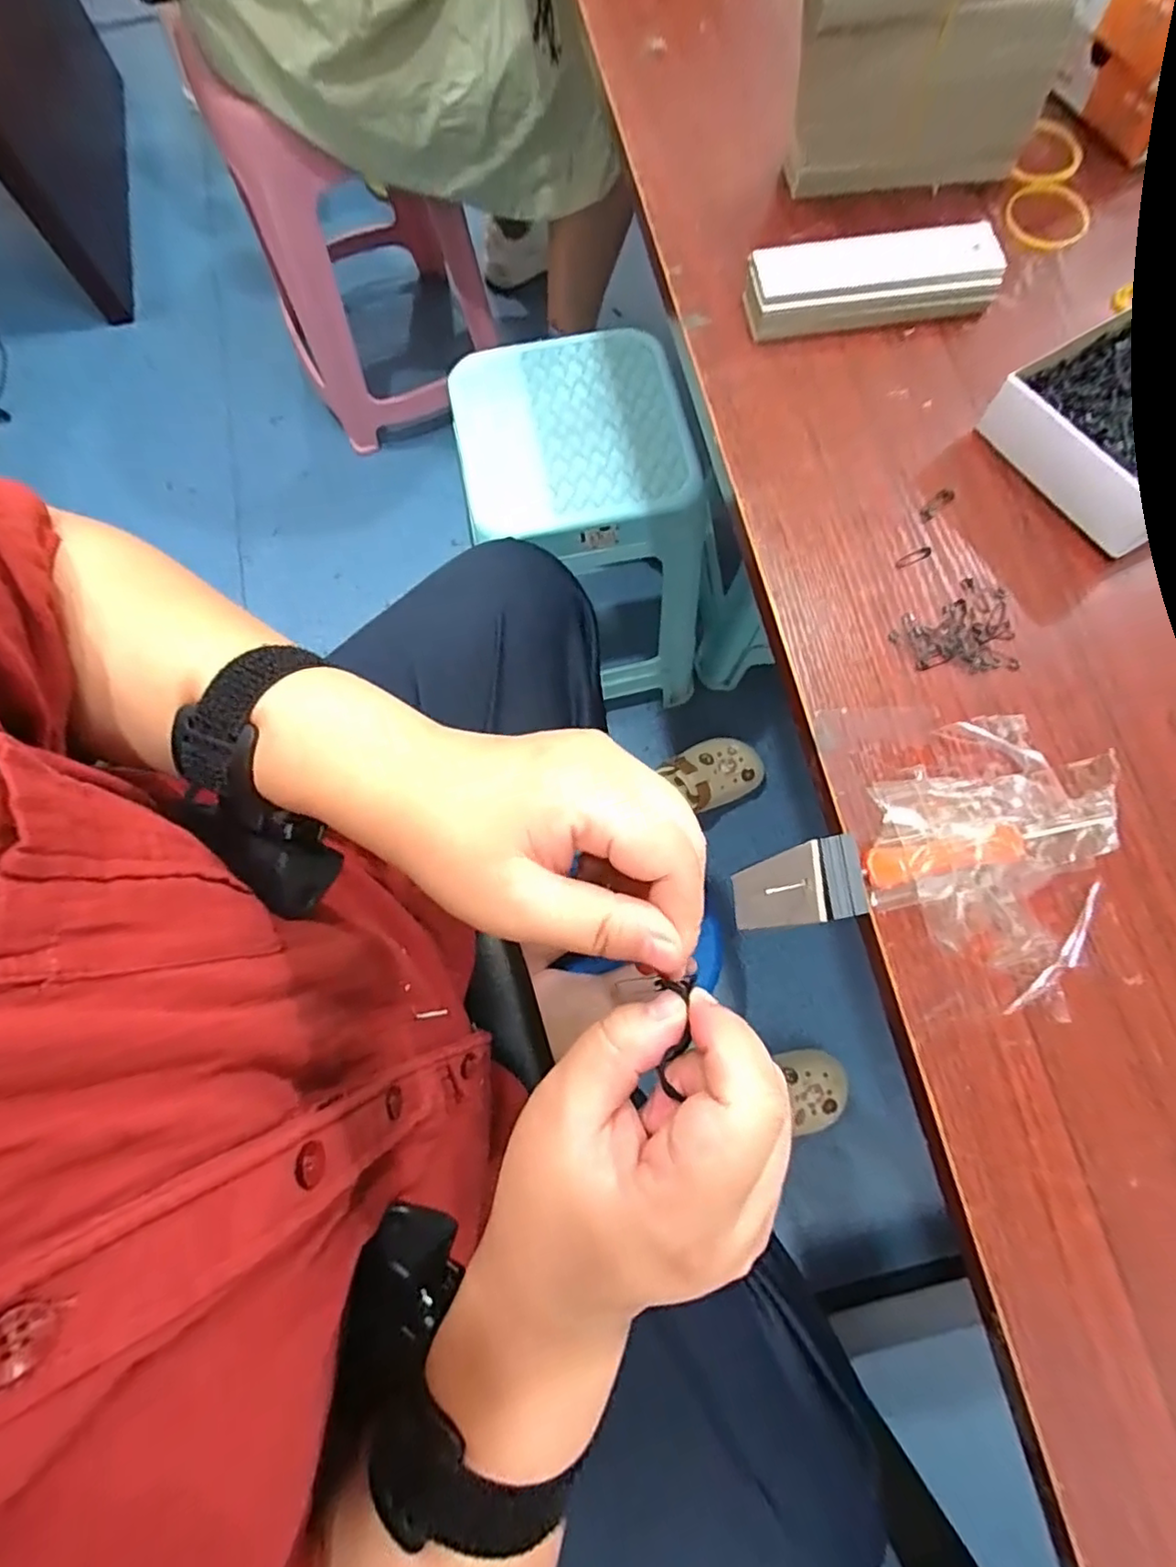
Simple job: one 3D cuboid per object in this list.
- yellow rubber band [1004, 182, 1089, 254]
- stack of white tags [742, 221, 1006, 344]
[{"bbox_3d":[0.257,-0.317,0.346,0.045,0.008,0.041,0,74,0],"label":"yellow rubber band"},{"bbox_3d":[0.147,-0.257,0.321,0.127,0.027,0.035,-9,74,-3],"label":"stack of white tags"}]

